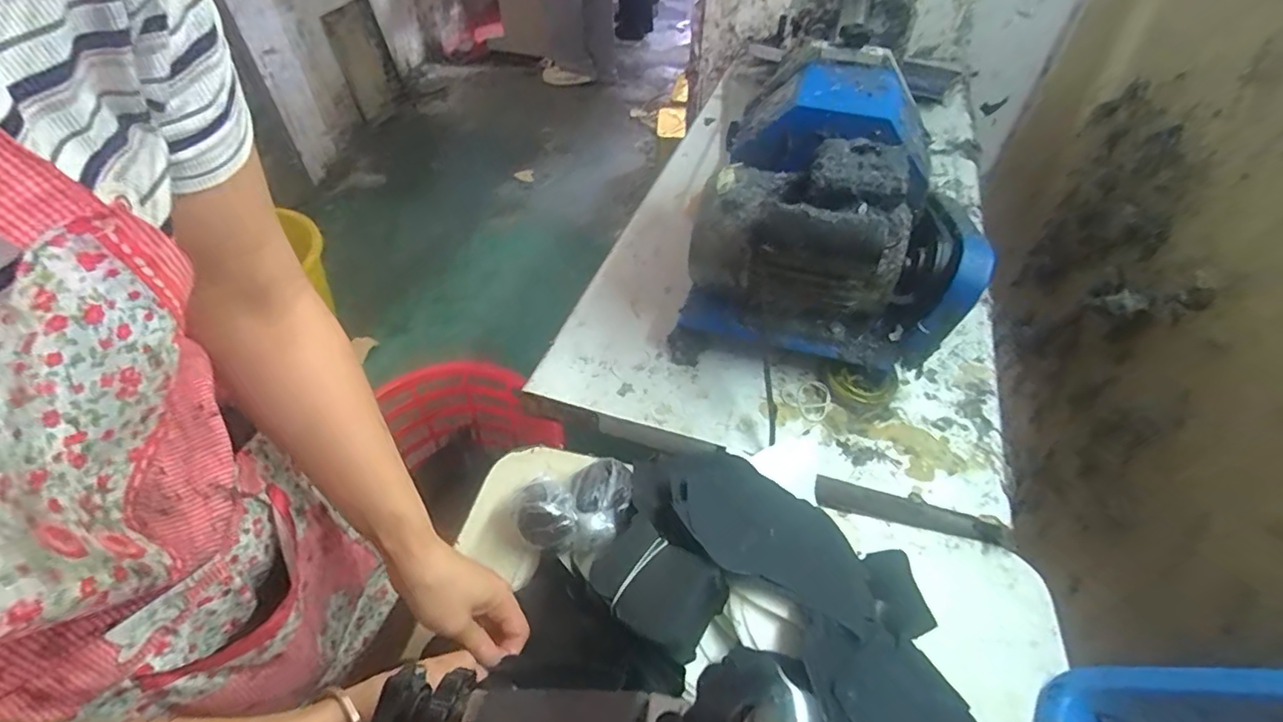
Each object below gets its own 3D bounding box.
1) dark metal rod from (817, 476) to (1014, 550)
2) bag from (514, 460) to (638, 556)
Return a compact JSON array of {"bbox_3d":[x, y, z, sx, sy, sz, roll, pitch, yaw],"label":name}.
[{"bbox_3d":[0.260,0.145,0.551,0.179,0.015,0.030,11,50,8],"label":"dark metal rod"},{"bbox_3d":[-0.060,0.140,0.524,0.107,0.052,0.080,-5,49,-5],"label":"bag"}]

